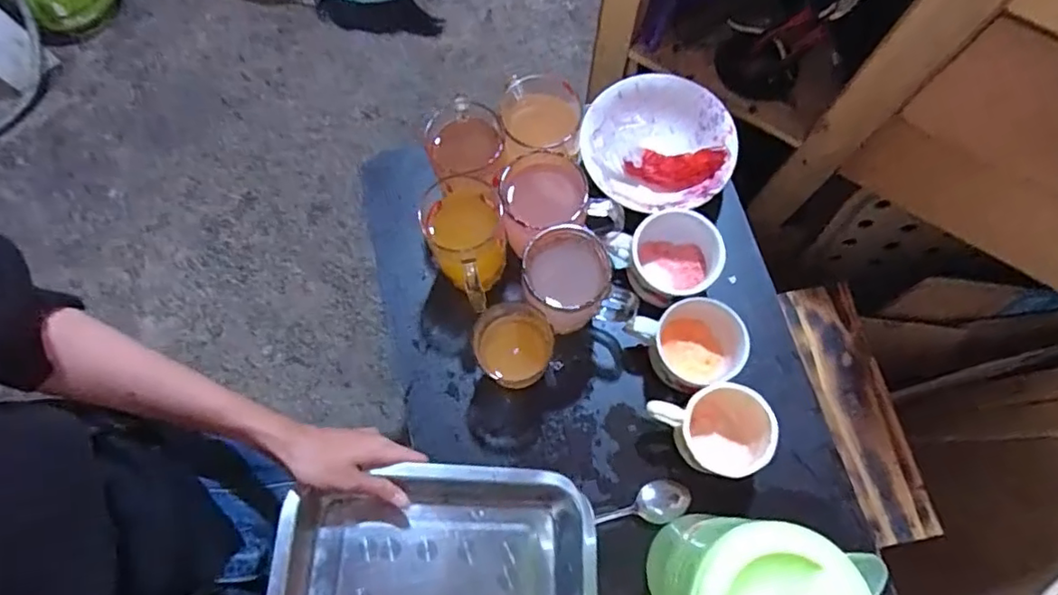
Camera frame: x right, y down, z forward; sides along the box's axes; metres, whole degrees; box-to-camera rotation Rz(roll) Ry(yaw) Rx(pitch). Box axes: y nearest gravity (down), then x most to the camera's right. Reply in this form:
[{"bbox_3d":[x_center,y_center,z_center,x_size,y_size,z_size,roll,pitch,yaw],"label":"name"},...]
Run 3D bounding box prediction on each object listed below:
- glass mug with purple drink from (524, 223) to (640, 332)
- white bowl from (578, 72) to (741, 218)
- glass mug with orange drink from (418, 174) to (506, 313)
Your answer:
[{"bbox_3d":[0.043,-0.011,0.547,0.092,0.111,0.074,-10,73,-1],"label":"glass mug with purple drink"},{"bbox_3d":[0.134,-0.156,0.610,0.151,0.061,0.150,-1,73,2],"label":"white bowl"},{"bbox_3d":[-0.057,-0.043,0.552,0.072,0.115,0.110,-8,73,0],"label":"glass mug with orange drink"}]

